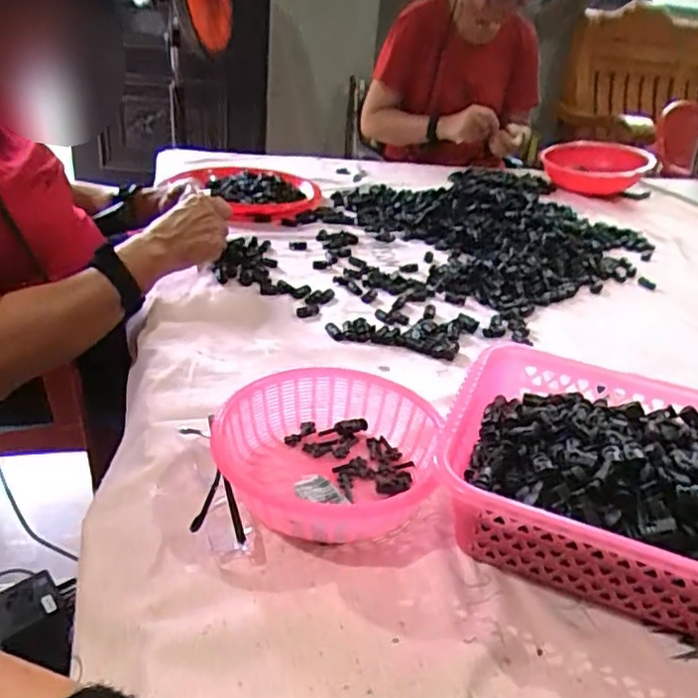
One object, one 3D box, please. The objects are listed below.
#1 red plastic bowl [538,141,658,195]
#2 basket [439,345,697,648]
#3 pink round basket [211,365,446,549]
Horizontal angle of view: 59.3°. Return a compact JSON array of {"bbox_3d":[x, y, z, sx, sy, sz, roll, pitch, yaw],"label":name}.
[{"bbox_3d":[0.585,-0.434,1.455,0.240,0.078,0.253,15,31,16],"label":"red plastic bowl"},{"bbox_3d":[0.226,0.100,0.437,0.300,0.082,0.216,16,31,16],"label":"basket"},{"bbox_3d":[-0.017,0.077,0.460,0.156,0.052,0.168,5,30,-3],"label":"pink round basket"}]

